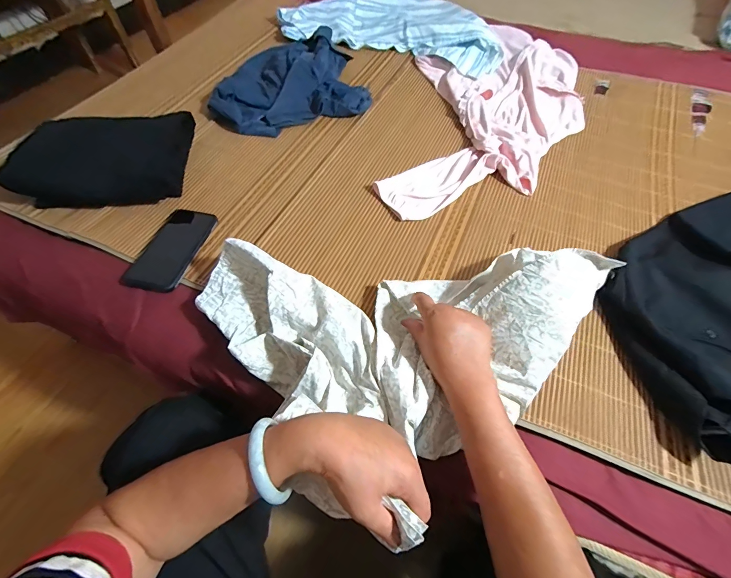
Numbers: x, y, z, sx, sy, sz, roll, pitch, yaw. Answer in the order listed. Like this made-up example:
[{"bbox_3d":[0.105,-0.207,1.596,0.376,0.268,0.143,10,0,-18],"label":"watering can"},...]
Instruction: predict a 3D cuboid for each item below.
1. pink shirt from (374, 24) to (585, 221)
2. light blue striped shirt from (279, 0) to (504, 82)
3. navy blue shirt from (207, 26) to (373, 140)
[{"bbox_3d":[0.294,-0.406,0.797,0.403,0.035,0.741,12,58,6],"label":"pink shirt"},{"bbox_3d":[0.078,-0.743,0.986,0.591,0.062,0.385,8,58,4],"label":"light blue striped shirt"},{"bbox_3d":[-0.182,-0.472,0.800,0.344,0.069,0.266,-19,60,-13],"label":"navy blue shirt"}]

